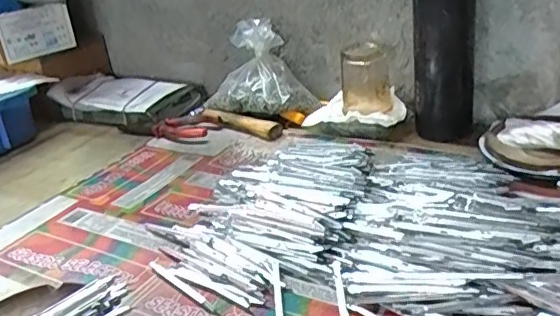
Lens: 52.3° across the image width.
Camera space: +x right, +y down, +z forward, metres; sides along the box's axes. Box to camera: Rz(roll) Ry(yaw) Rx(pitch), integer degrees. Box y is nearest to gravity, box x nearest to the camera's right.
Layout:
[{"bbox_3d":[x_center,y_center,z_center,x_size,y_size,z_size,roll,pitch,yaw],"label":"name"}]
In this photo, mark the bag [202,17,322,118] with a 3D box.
[{"bbox_3d":[-0.030,-0.111,0.757,0.154,0.120,0.070,-2,26,11],"label":"bag"}]

